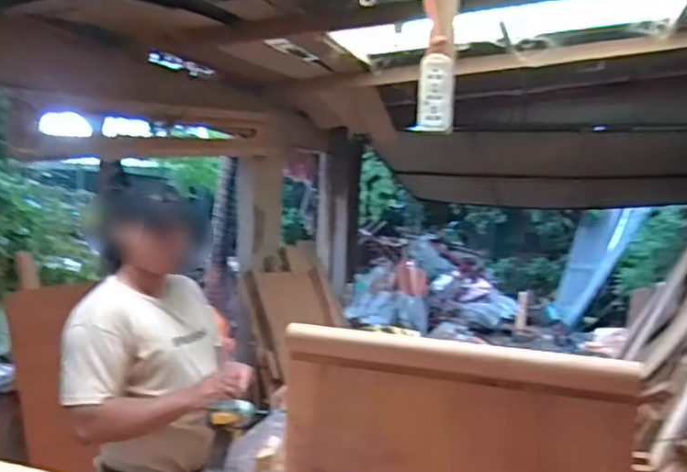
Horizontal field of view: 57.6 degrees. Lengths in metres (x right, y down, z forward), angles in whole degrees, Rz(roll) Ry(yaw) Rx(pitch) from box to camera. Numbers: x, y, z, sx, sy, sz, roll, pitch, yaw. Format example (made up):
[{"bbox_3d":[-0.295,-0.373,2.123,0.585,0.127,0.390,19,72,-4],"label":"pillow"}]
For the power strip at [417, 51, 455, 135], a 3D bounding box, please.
[{"bbox_3d":[0.184,-0.281,1.235,0.070,0.147,0.032,3,4,11],"label":"power strip"}]

